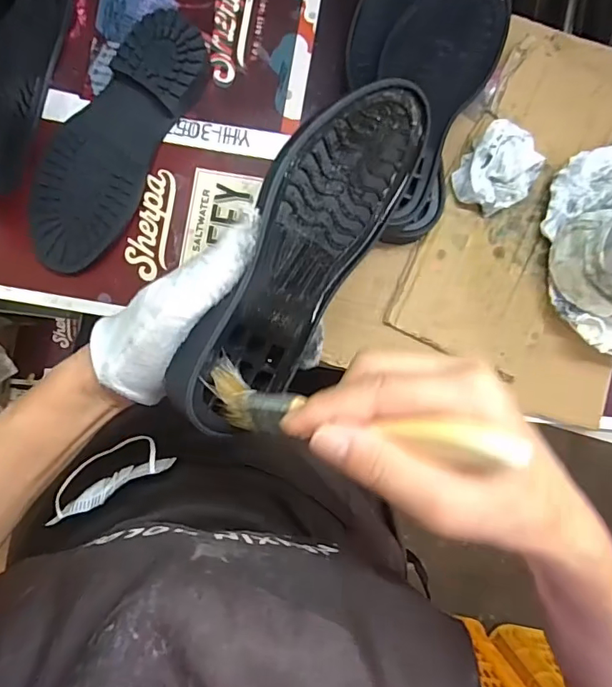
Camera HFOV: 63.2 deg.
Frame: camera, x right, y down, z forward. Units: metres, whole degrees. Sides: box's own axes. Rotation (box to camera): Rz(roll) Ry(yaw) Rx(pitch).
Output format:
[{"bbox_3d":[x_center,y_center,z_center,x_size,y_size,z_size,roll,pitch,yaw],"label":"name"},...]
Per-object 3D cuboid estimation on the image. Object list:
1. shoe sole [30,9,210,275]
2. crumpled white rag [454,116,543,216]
[{"bbox_3d":[-0.150,-0.156,0.385,0.076,0.024,0.207,28,88,-3],"label":"shoe sole"},{"bbox_3d":[0.150,-0.135,0.382,0.054,0.028,0.066,40,87,-3],"label":"crumpled white rag"}]

